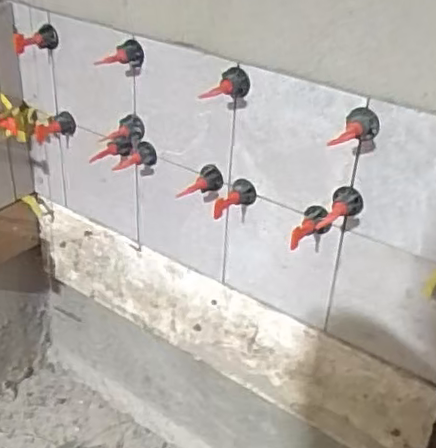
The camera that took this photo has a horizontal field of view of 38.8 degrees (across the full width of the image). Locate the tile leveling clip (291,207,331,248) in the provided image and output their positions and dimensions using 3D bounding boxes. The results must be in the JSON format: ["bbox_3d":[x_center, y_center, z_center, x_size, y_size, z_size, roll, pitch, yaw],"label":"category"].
[{"bbox_3d":[0.096,0.007,0.663,0.028,0.028,0.056,30,60,35],"label":"tile leveling clip"}]

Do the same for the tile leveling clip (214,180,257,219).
[{"bbox_3d":[0.018,-0.024,0.708,0.039,0.040,0.047,15,35,18],"label":"tile leveling clip"}]

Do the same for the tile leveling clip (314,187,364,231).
[{"bbox_3d":[0.125,-0.013,0.638,0.040,0.045,0.030,14,35,17],"label":"tile leveling clip"}]

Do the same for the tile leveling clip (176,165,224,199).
[{"bbox_3d":[-0.022,-0.046,0.740,0.061,0.026,0.030,-31,43,-15],"label":"tile leveling clip"}]

